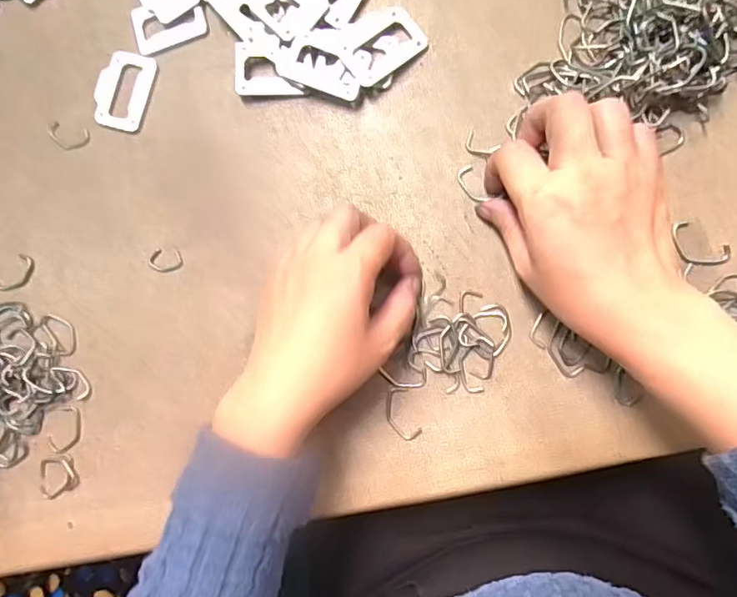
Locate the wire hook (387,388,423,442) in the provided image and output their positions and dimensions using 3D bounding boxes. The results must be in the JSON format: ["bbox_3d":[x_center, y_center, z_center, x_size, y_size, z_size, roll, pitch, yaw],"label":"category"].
[{"bbox_3d":[0.020,0.070,0.323,0.018,0.004,0.032,-15,84,8],"label":"wire hook"}]

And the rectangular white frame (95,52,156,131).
[{"bbox_3d":[-0.169,-0.144,0.367,0.040,0.004,0.054,14,88,10],"label":"rectangular white frame"}]

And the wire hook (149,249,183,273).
[{"bbox_3d":[-0.136,-0.025,0.356,0.023,0.004,0.016,5,87,9],"label":"wire hook"}]

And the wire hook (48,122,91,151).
[{"bbox_3d":[-0.209,-0.112,0.371,0.031,0.004,0.017,15,88,10],"label":"wire hook"}]

